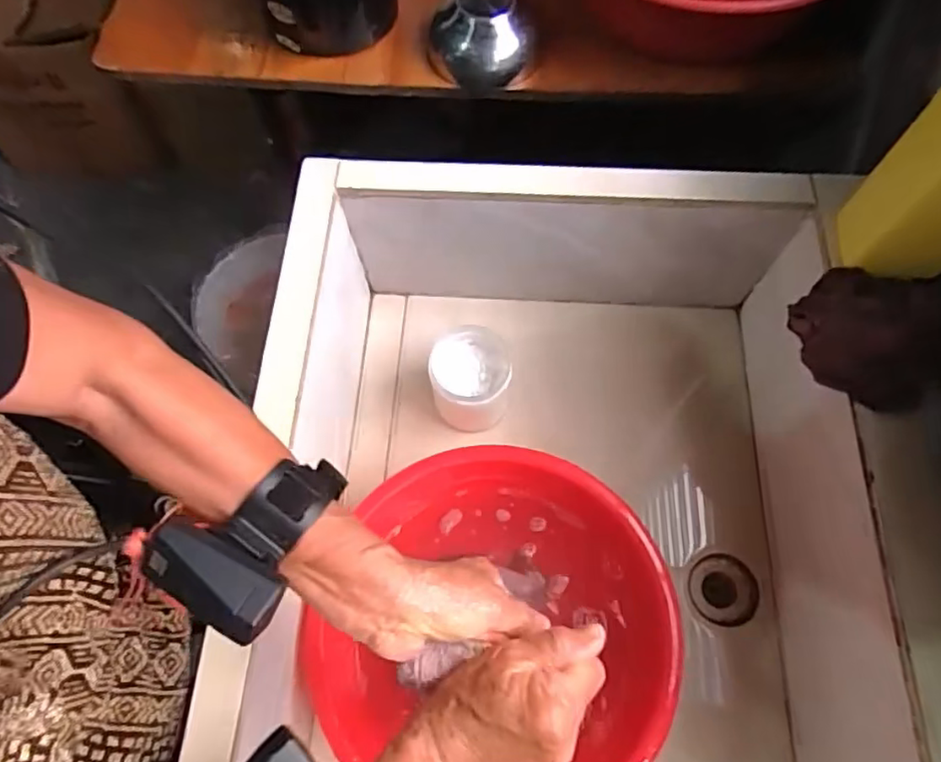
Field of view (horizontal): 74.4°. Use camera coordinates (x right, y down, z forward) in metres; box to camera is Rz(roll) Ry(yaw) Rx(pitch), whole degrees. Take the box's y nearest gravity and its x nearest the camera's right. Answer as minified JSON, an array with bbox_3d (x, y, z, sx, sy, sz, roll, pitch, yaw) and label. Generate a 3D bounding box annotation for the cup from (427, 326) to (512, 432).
[{"bbox_3d":[0.000,-0.005,0.653,0.080,0.081,0.088,-1,68,2],"label":"cup"}]

